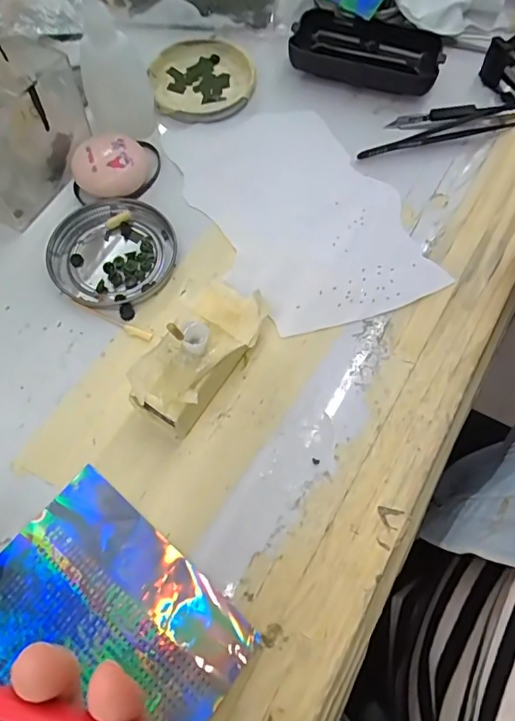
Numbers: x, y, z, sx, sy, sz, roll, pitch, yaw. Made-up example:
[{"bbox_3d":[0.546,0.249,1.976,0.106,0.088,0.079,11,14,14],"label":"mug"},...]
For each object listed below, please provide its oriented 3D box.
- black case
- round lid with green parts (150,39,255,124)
[{"bbox_3d":[0.082,-0.233,0.376,0.107,0.026,0.057,15,68,5],"label":"black case"},{"bbox_3d":[-0.042,-0.214,0.378,0.078,0.011,0.076,1,67,-1],"label":"round lid with green parts"}]

